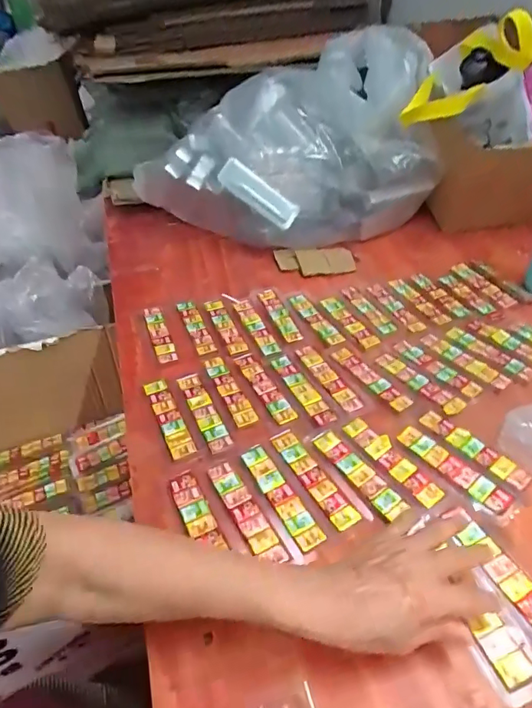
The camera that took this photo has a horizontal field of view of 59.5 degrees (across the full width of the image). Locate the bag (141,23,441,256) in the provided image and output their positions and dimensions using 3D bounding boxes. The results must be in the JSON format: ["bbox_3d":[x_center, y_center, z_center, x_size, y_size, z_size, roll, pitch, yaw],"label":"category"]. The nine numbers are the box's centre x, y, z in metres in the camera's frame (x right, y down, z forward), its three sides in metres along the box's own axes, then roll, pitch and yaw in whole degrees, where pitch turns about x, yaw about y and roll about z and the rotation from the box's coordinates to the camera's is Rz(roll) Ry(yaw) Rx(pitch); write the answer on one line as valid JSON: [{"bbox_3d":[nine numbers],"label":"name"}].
[{"bbox_3d":[0.031,-0.357,0.800,0.471,0.261,0.250,-13,43,-11],"label":"bag"}]

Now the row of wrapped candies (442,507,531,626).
[{"bbox_3d":[0.202,0.182,0.391,0.033,0.010,0.114,-20,47,-18],"label":"row of wrapped candies"}]

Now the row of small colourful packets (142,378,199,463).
[{"bbox_3d":[-0.110,0.071,0.523,0.026,0.008,0.118,-20,45,-18],"label":"row of small colourful packets"}]

